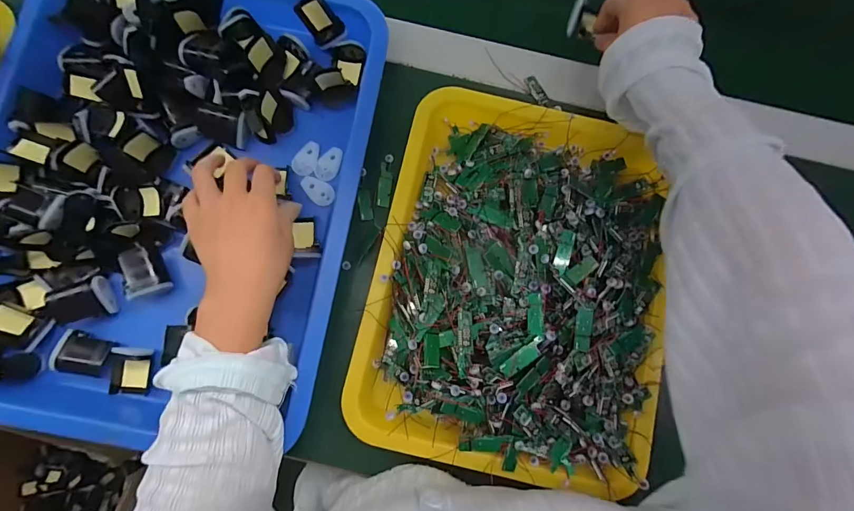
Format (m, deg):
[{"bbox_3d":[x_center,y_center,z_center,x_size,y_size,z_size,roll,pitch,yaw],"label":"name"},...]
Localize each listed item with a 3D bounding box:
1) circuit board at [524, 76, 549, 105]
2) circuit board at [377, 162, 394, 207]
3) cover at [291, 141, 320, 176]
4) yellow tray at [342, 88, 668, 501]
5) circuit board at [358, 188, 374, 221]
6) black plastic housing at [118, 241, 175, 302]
[{"bbox_3d":[0.113,-0.170,0.405,0.012,0.004,0.034,-26,83,-6],"label":"circuit board"},{"bbox_3d":[-0.041,-0.069,0.388,0.013,0.006,0.043,6,81,-1],"label":"circuit board"},{"bbox_3d":[-0.119,-0.095,0.387,0.022,0.004,0.035,15,81,0],"label":"cover"},{"bbox_3d":[0.083,0.017,0.351,0.252,0.048,0.324,12,81,0],"label":"yellow tray"},{"bbox_3d":[-0.061,-0.050,0.387,0.012,0.004,0.032,-10,82,-4],"label":"circuit board"},{"bbox_3d":[-0.255,0.013,0.356,0.033,0.025,0.045,-25,83,-5],"label":"black plastic housing"}]

